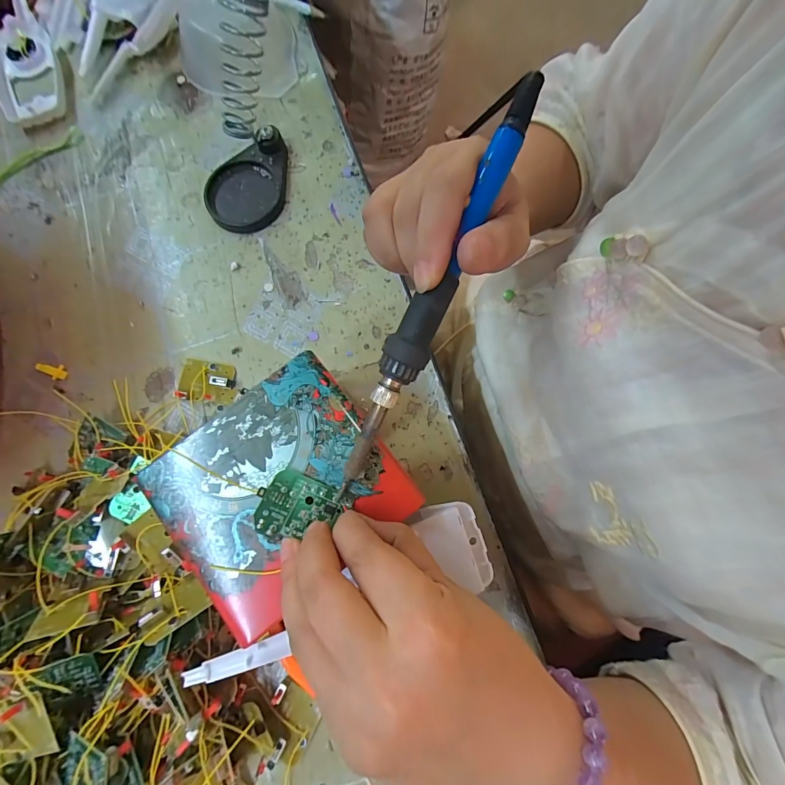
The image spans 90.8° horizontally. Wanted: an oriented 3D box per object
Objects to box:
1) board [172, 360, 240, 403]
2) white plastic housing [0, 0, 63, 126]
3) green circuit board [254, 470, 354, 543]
[{"bbox_3d":[-0.146,-0.009,0.308,0.044,0.008,0.032,5,78,2],"label":"board"},{"bbox_3d":[-0.351,-0.311,0.362,0.065,0.022,0.133,-28,79,-4],"label":"white plastic housing"},{"bbox_3d":[-0.047,0.060,0.196,0.043,0.007,0.035,25,58,1],"label":"green circuit board"}]

